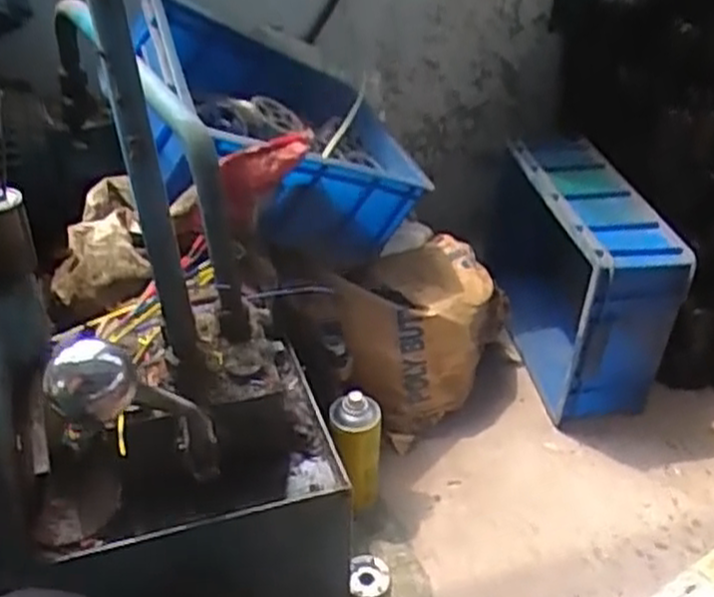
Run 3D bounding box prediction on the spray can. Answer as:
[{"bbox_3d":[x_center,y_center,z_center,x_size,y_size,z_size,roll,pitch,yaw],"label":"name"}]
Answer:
[{"bbox_3d":[0.001,0.194,1.021,0.060,0.178,0.055,0,35,0],"label":"spray can"}]

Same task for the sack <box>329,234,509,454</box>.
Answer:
[{"bbox_3d":[0.086,0.065,1.191,0.180,0.216,0.298,26,43,32],"label":"sack"}]

